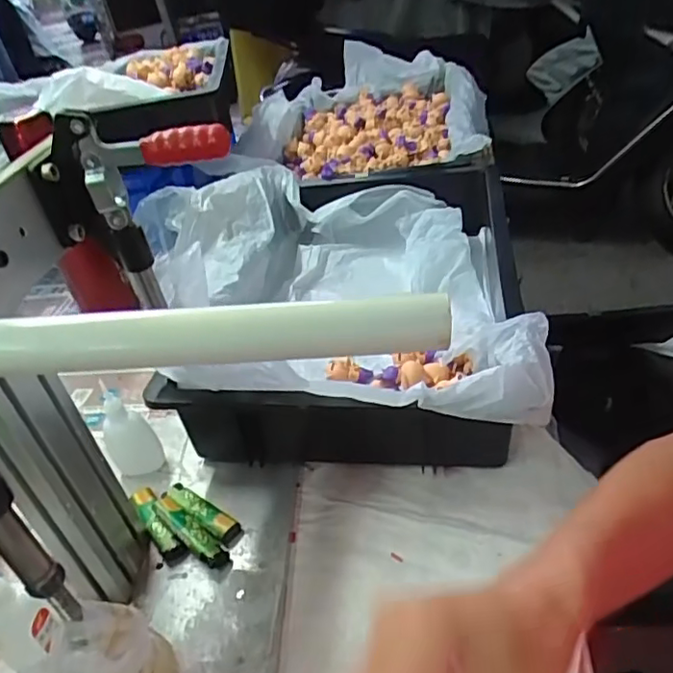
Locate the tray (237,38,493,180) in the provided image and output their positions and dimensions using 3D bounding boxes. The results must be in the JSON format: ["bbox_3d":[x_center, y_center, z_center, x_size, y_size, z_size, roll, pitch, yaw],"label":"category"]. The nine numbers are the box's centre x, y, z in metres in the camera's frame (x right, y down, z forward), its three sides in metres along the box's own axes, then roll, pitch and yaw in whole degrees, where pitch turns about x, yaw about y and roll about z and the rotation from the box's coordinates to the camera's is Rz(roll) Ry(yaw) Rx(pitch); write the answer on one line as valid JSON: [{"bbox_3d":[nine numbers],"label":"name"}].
[{"bbox_3d":[0.059,-0.377,0.996,0.372,0.099,0.469,-1,33,13],"label":"tray"}]

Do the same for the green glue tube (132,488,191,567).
[{"bbox_3d":[-0.147,0.152,0.495,0.018,0.022,0.082,-26,36,-25],"label":"green glue tube"}]

